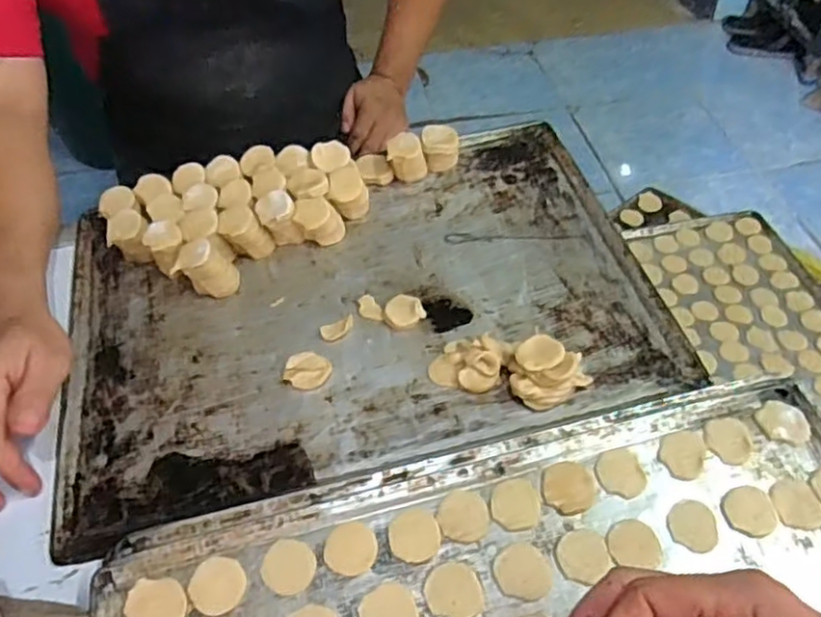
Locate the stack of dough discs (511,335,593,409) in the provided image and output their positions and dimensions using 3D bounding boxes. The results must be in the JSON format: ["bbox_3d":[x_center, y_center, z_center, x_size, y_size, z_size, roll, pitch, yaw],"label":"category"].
[{"bbox_3d":[0.098,0.046,0.470,0.055,0.030,0.042,8,52,7],"label":"stack of dough discs"}]

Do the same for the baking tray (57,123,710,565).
[{"bbox_3d":[-0.043,-0.011,0.538,0.443,0.033,0.297,-13,52,-9],"label":"baking tray"}]

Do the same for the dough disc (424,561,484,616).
[{"bbox_3d":[0.025,0.159,0.378,0.031,0.004,0.030,-1,51,1],"label":"dough disc"}]

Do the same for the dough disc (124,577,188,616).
[{"bbox_3d":[-0.143,0.167,0.376,0.033,0.004,0.031,-1,51,1],"label":"dough disc"}]

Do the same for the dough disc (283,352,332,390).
[{"bbox_3d":[-0.076,0.046,0.495,0.032,0.009,0.027,12,52,10],"label":"dough disc"}]

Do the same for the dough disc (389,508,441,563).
[{"bbox_3d":[0.003,0.134,0.397,0.029,0.004,0.029,-1,51,1],"label":"dough disc"}]

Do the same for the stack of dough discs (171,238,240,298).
[{"bbox_3d":[-0.165,-0.033,0.544,0.041,0.043,0.034,8,52,8],"label":"stack of dough discs"}]

